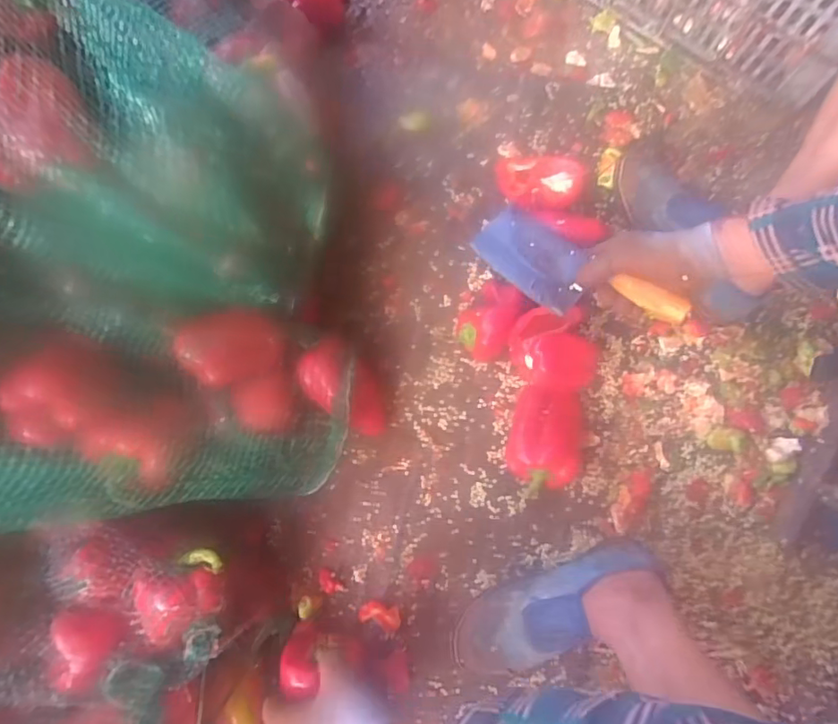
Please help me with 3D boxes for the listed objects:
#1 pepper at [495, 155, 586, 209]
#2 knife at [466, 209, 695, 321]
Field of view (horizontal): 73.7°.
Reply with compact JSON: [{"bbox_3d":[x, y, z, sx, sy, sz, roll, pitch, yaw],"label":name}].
[{"bbox_3d":[0.150,-0.222,0.690,0.108,0.039,0.078,-1,80,0],"label":"pepper"},{"bbox_3d":[0.168,-0.101,0.631,0.247,0.019,0.086,32,81,30],"label":"knife"}]

